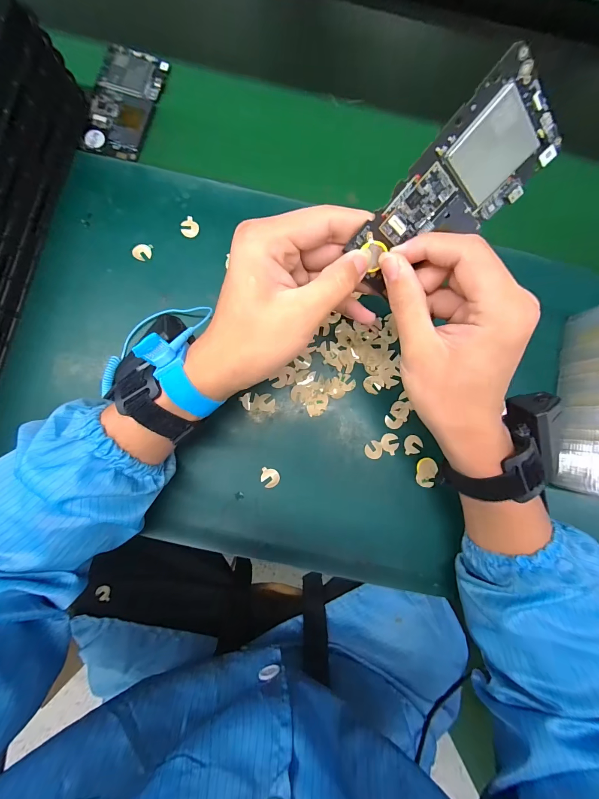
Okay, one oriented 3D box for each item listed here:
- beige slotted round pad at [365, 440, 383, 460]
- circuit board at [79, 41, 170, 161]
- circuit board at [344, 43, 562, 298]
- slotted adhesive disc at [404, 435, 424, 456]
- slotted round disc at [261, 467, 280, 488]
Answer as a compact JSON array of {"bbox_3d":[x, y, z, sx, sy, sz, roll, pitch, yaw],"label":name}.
[{"bbox_3d":[0.073,0.049,0.310,0.017,0.004,0.017,0,83,-3],"label":"beige slotted round pad"},{"bbox_3d":[-0.187,-0.318,0.341,0.066,0.010,0.126,13,83,-1],"label":"circuit board"},{"bbox_3d":[0.089,-0.121,0.196,0.063,0.006,0.124,29,123,-32],"label":"circuit board"},{"bbox_3d":[0.111,0.044,0.311,0.017,0.004,0.018,0,89,10],"label":"slotted adhesive disc"},{"bbox_3d":[-0.028,0.075,0.304,0.018,0.004,0.017,0,83,-3],"label":"slotted round disc"}]

